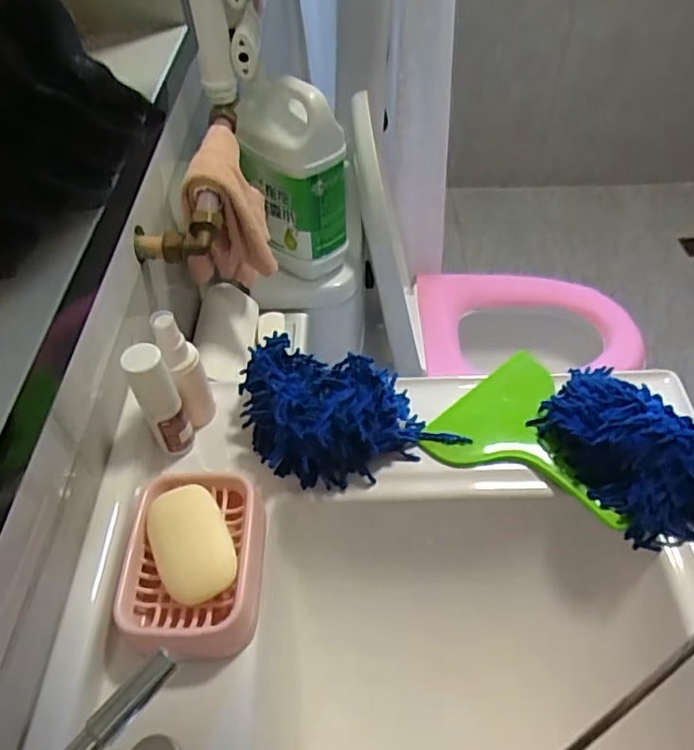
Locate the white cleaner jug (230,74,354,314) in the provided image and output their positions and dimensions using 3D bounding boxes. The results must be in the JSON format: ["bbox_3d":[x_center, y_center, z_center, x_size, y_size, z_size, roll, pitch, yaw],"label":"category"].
[{"bbox_3d":[-0.063,-0.216,0.761,0.137,0.266,0.106,5,48,8],"label":"white cleaner jug"}]

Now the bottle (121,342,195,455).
[{"bbox_3d":[-0.145,0.022,0.474,0.029,0.111,0.022,-23,51,-17],"label":"bottle"}]

